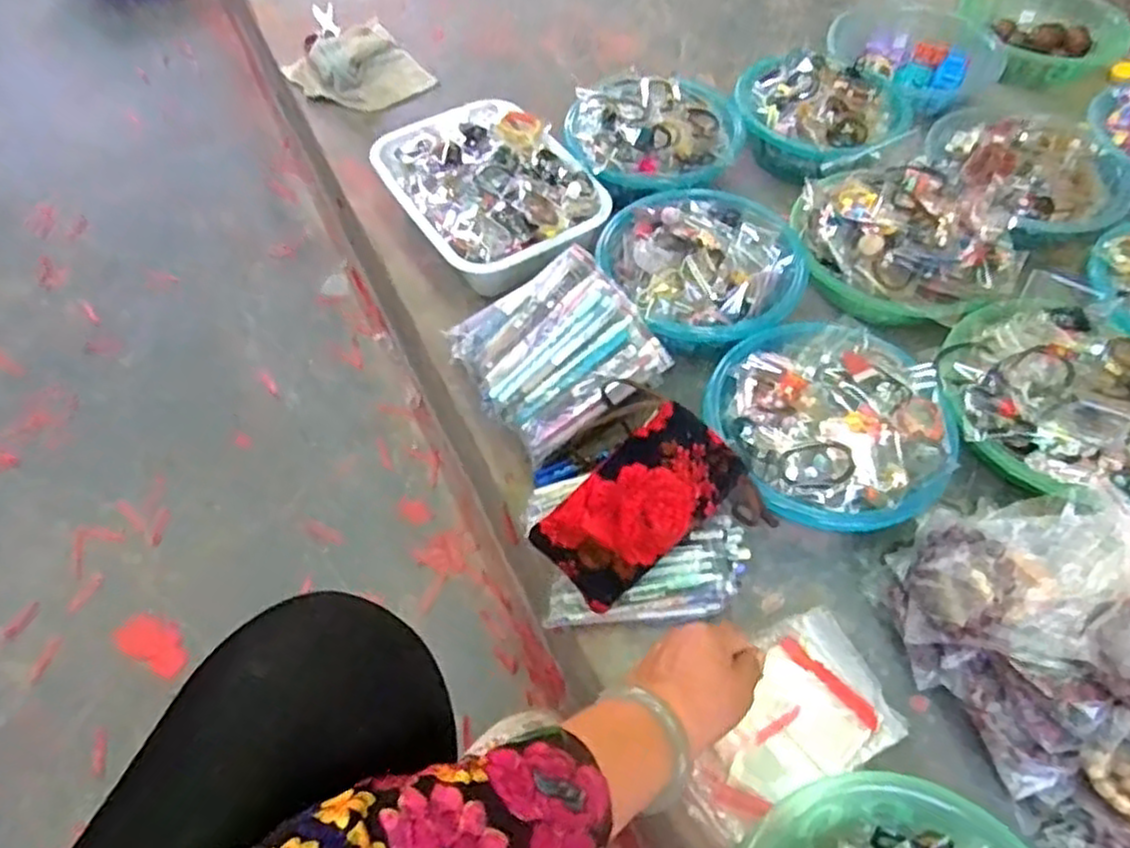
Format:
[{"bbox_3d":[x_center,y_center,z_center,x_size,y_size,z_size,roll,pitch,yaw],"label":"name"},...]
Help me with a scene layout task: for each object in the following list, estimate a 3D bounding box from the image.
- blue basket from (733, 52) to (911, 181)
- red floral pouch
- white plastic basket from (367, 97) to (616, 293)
[{"bbox_3d":[0.341,-0.411,1.008,0.215,0.096,0.196,0,56,0],"label":"blue basket"},{"bbox_3d":[0.064,0.068,0.650,0.174,0.047,0.091,-40,64,-18],"label":"red floral pouch"},{"bbox_3d":[-0.090,-0.283,0.921,0.206,0.062,0.295,-27,60,-18],"label":"white plastic basket"}]

